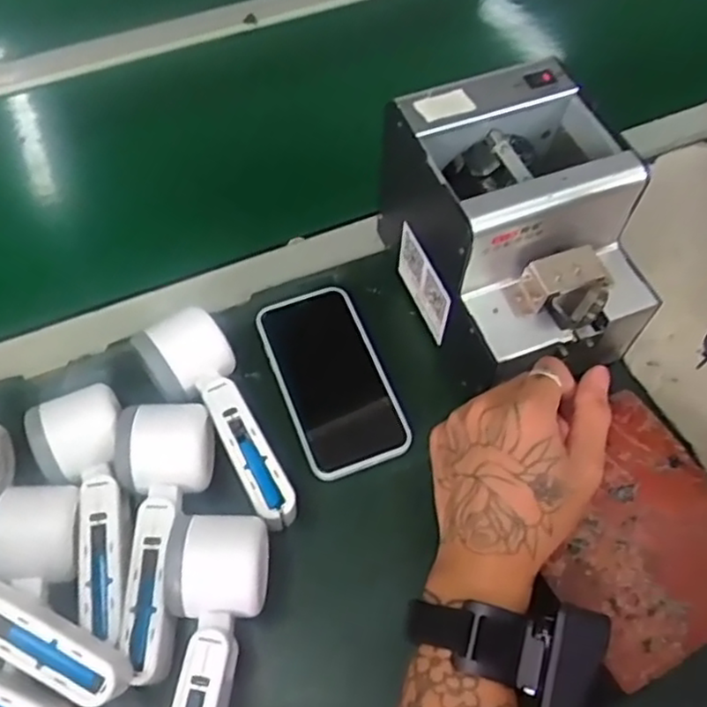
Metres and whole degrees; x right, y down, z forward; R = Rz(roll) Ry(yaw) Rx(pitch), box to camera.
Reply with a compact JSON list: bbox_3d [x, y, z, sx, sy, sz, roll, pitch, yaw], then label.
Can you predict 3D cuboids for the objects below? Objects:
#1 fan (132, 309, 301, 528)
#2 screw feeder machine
[{"bbox_3d":[-0.082,0.041,0.461,0.054,0.049,0.157,-34,64,-19],"label":"fan"},{"bbox_3d":[0.114,-0.085,0.475,0.131,0.134,0.172,-17,60,-10],"label":"screw feeder machine"}]

